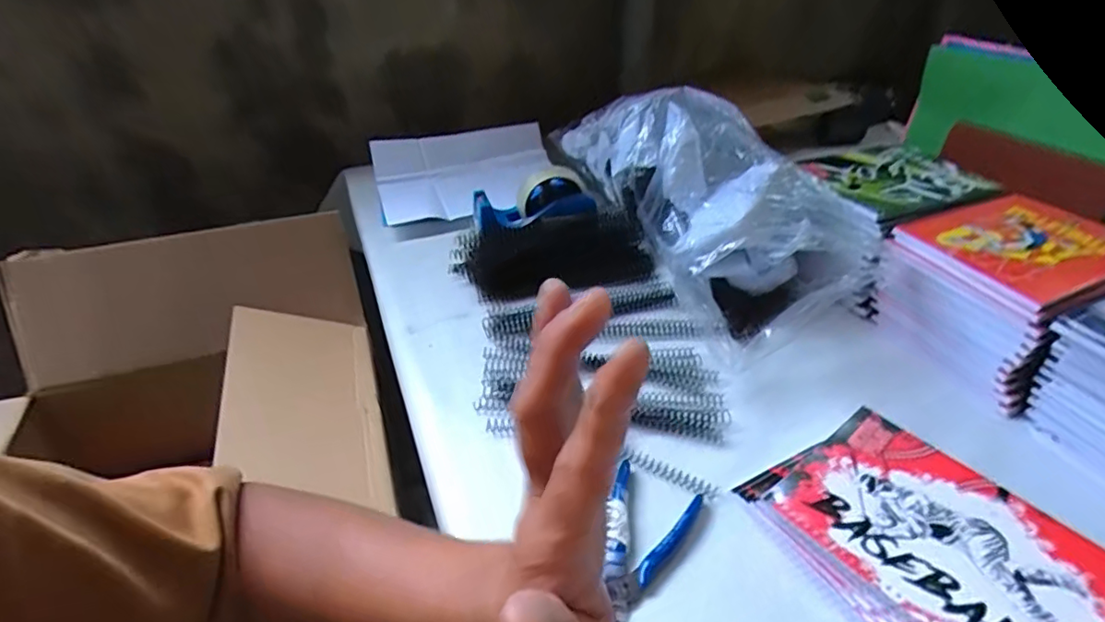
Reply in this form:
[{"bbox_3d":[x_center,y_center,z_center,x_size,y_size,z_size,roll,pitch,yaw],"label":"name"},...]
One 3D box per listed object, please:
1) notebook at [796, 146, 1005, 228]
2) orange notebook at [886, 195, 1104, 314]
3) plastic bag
[{"bbox_3d":[0.408,-0.158,0.672,0.184,0.013,0.147,-16,40,-17],"label":"notebook"},{"bbox_3d":[0.477,-0.067,0.570,0.205,0.014,0.150,-17,40,-18],"label":"orange notebook"},{"bbox_3d":[0.191,-0.159,0.708,0.186,0.172,0.456,-13,39,-14],"label":"plastic bag"}]

